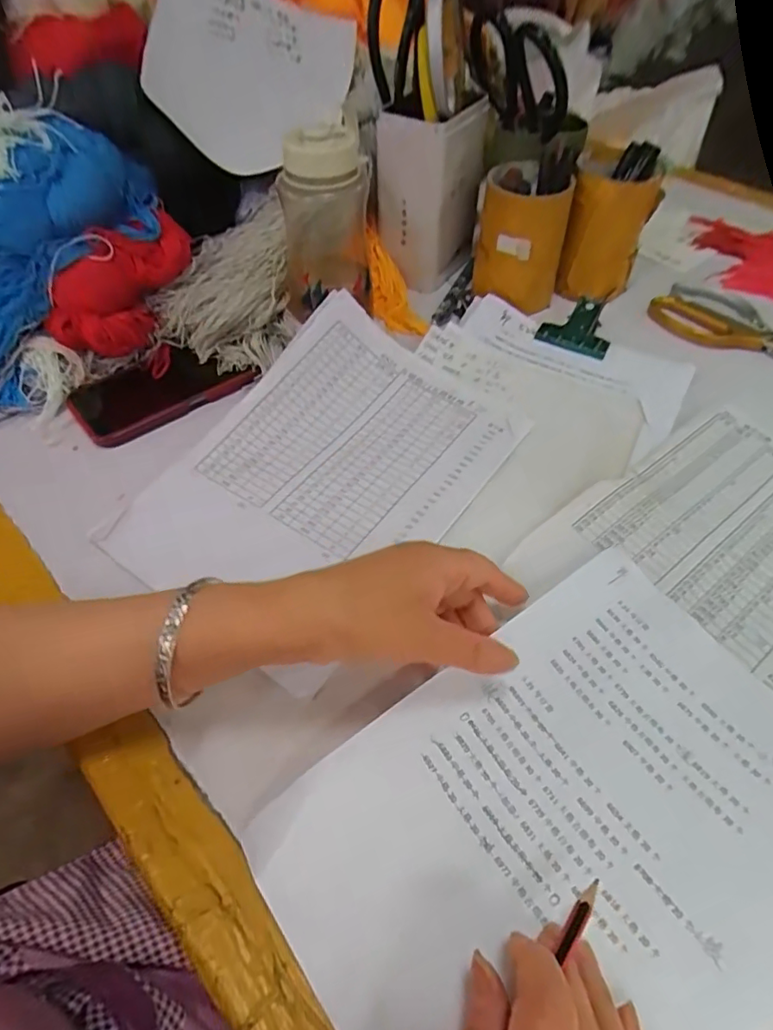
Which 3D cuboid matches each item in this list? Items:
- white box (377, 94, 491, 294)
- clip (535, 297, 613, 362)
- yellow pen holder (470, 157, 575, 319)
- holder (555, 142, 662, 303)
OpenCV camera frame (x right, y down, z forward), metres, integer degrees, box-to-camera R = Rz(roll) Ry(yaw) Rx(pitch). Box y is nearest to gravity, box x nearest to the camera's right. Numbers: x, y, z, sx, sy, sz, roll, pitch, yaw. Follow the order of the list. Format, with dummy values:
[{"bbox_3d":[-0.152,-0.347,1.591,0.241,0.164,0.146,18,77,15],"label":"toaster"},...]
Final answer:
[{"bbox_3d":[0.047,-0.333,0.603,0.072,0.155,0.101,26,56,21],"label":"white box"},{"bbox_3d":[0.192,-0.188,0.569,0.067,0.023,0.061,26,56,21],"label":"clip"},{"bbox_3d":[0.135,-0.277,0.577,0.084,0.108,0.090,9,52,9],"label":"yellow pen holder"},{"bbox_3d":[0.227,-0.295,0.594,0.077,0.113,0.105,13,52,12],"label":"holder"}]

